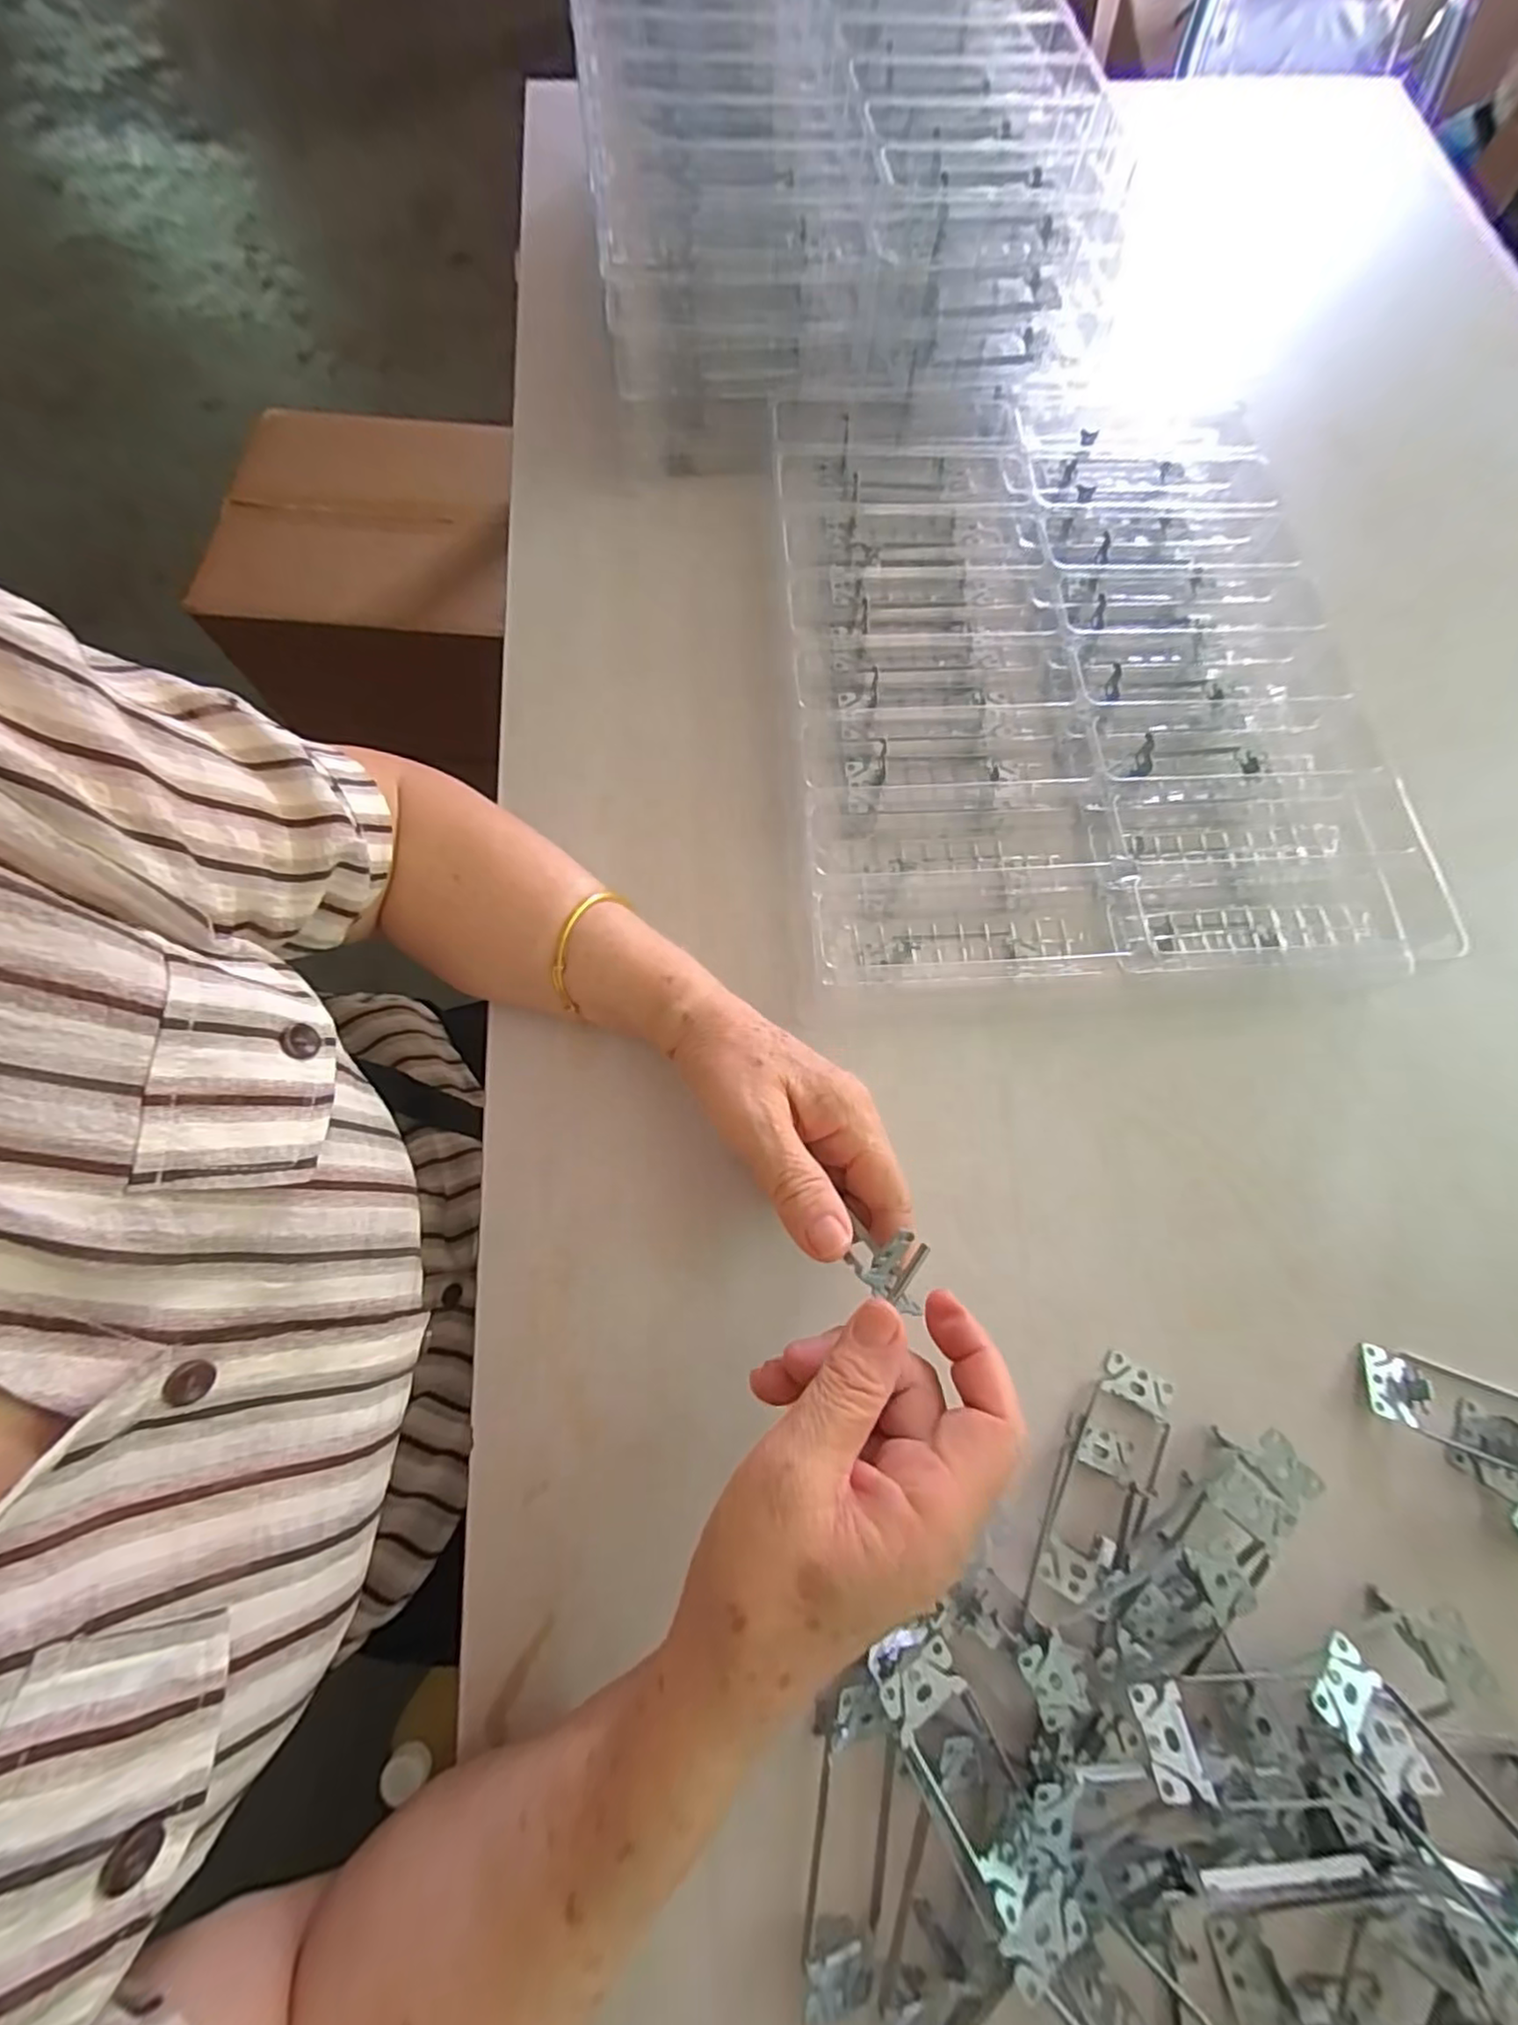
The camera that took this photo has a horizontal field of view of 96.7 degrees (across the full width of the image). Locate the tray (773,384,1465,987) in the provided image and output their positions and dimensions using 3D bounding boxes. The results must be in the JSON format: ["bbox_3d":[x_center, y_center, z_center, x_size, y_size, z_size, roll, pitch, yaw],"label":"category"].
[{"bbox_3d":[0.189,-0.221,0.430,0.337,0.051,0.438,-4,74,-2],"label":"tray"}]

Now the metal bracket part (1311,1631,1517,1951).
[{"bbox_3d":[0.266,0.309,0.260,0.038,0.014,0.112,-30,68,-36],"label":"metal bracket part"}]

